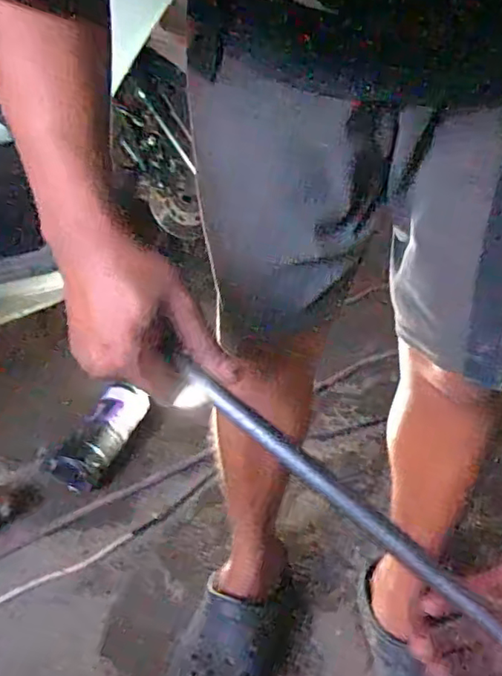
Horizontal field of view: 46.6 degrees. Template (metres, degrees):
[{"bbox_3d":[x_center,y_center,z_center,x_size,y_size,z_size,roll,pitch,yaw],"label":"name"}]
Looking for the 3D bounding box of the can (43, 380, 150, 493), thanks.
[{"bbox_3d":[-0.258,0.167,1.000,0.076,0.080,0.203,14,40,21],"label":"can"}]

